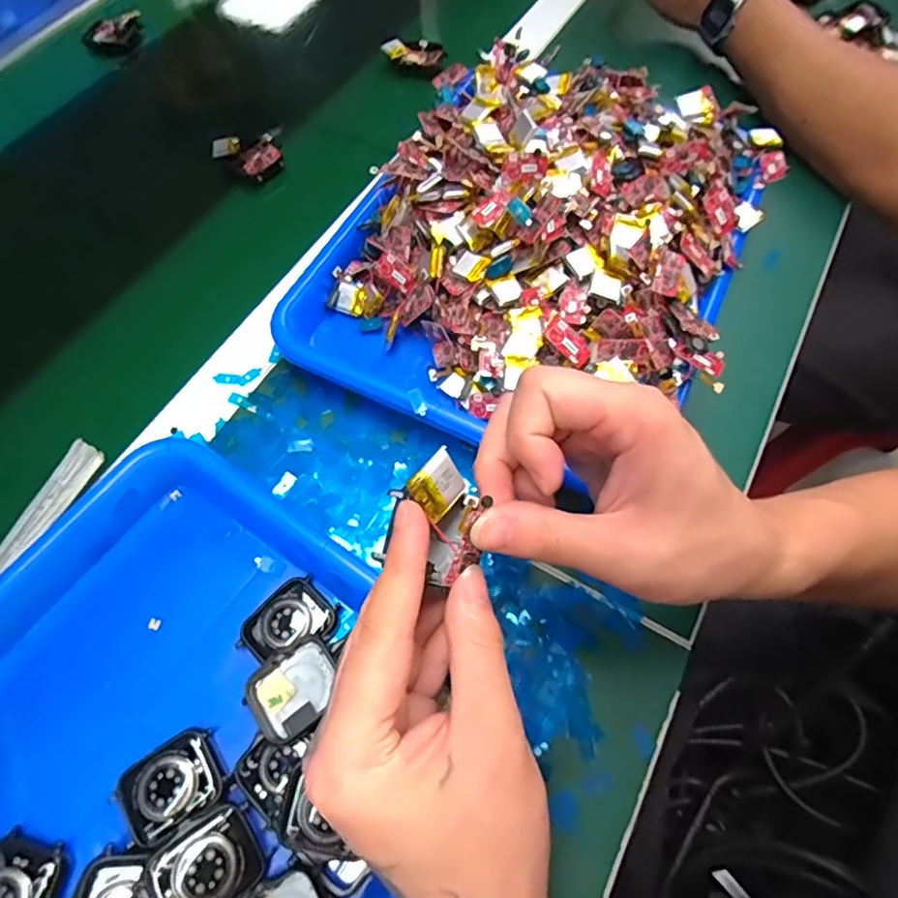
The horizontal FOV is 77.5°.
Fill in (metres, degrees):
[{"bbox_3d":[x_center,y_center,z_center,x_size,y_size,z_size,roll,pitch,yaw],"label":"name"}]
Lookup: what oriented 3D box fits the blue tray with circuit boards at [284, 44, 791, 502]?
[{"bbox_3d":[0.065,-0.154,0.380,0.254,0.083,0.330,22,66,10],"label":"blue tray with circuit boards"}]

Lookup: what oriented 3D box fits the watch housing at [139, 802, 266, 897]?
[{"bbox_3d":[-0.104,0.179,0.238,0.041,0.010,0.036,-27,68,-36],"label":"watch housing"}]

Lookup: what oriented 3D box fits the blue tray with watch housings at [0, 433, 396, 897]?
[{"bbox_3d":[-0.157,0.172,0.240,0.259,0.040,0.325,34,69,15],"label":"blue tray with watch housings"}]

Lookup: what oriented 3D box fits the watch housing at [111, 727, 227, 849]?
[{"bbox_3d":[-0.128,0.156,0.258,0.042,0.012,0.035,-31,68,-14],"label":"watch housing"}]

